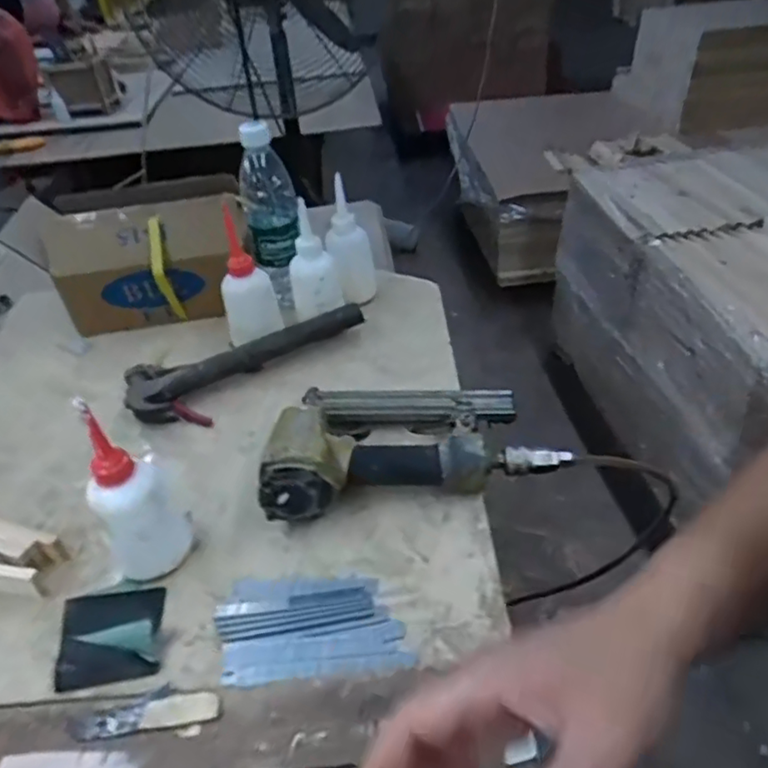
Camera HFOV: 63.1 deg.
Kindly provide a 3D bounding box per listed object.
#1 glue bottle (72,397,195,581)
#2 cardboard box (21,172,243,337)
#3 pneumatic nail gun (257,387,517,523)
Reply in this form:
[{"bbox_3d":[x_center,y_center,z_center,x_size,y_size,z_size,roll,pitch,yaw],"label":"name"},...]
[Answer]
[{"bbox_3d":[-0.196,0.080,0.484,0.059,0.161,0.055,-24,42,-24],"label":"glue bottle"},{"bbox_3d":[-0.311,-0.164,0.801,0.240,0.158,0.117,-4,38,-1],"label":"cardboard box"},{"bbox_3d":[0.011,0.050,0.574,0.215,0.065,0.158,-1,38,3],"label":"pneumatic nail gun"}]

